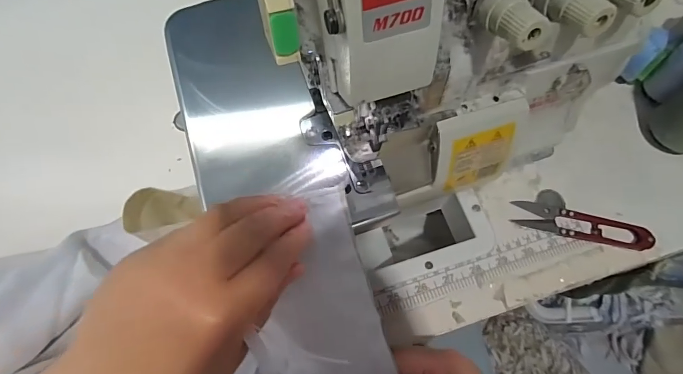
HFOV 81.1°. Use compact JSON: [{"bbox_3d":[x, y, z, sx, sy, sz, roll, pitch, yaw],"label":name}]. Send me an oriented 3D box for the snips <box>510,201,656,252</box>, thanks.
[{"bbox_3d":[0.215,0.034,0.357,0.116,0.015,0.025,13,69,5],"label":"snips"}]

